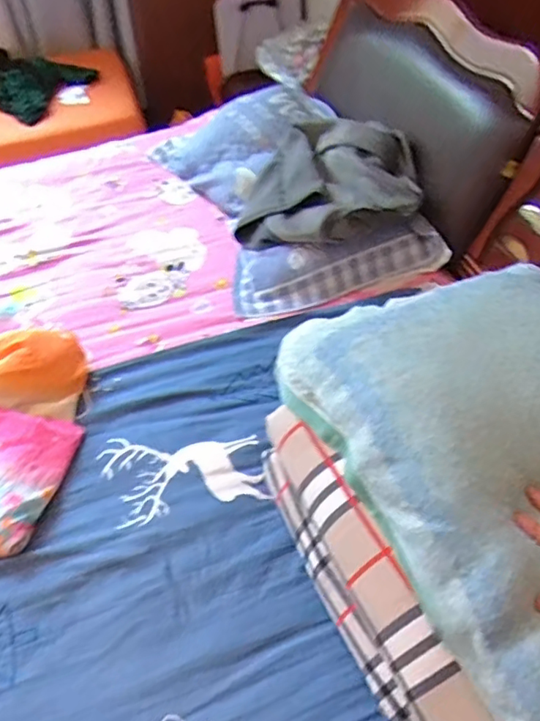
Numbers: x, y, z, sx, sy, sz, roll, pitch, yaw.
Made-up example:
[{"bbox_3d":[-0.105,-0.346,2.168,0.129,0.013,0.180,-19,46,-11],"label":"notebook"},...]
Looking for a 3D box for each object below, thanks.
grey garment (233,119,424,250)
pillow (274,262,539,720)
[{"bbox_3d":[0.128,-0.397,1.285,0.387,0.184,0.317,11,50,8],"label":"grey garment"},{"bbox_3d":[0.315,0.159,0.617,0.385,0.133,0.647,-18,51,-12],"label":"pillow"}]

